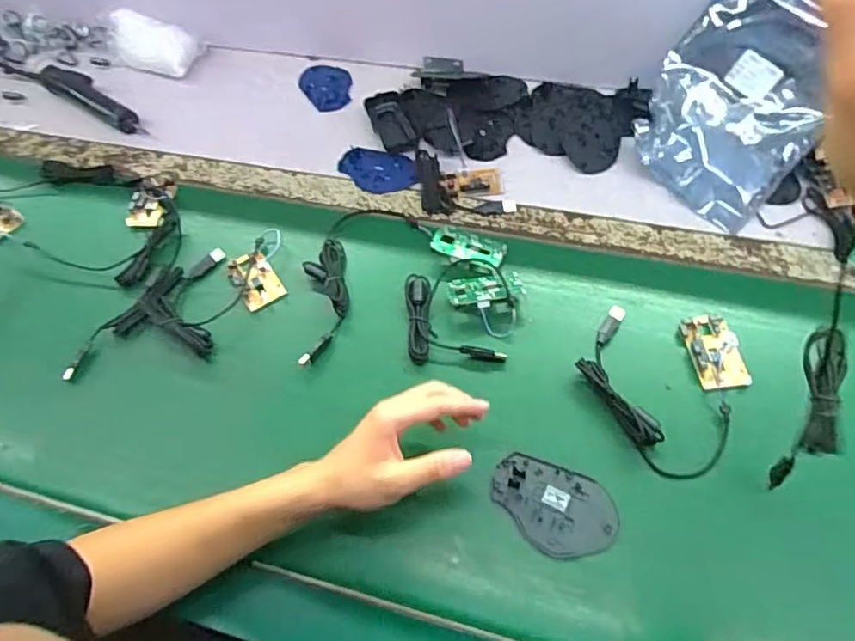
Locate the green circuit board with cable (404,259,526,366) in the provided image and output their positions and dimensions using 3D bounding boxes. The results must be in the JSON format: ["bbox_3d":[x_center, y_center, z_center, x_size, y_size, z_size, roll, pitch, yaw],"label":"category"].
[{"bbox_3d":[0.038,-0.012,0.605,0.119,0.022,0.117,-6,57,1],"label":"green circuit board with cable"}]

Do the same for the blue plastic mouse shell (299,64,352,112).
[{"bbox_3d":[-0.146,-0.341,0.850,0.071,0.010,0.101,-13,58,-4],"label":"blue plastic mouse shell"}]

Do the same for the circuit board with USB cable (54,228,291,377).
[{"bbox_3d":[-0.271,-0.009,0.645,0.250,0.022,0.123,-23,59,-10],"label":"circuit board with USB cable"}]

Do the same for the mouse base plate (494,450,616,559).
[{"bbox_3d":[0.106,0.160,0.500,0.106,0.006,0.072,20,61,16],"label":"mouse base plate"}]

